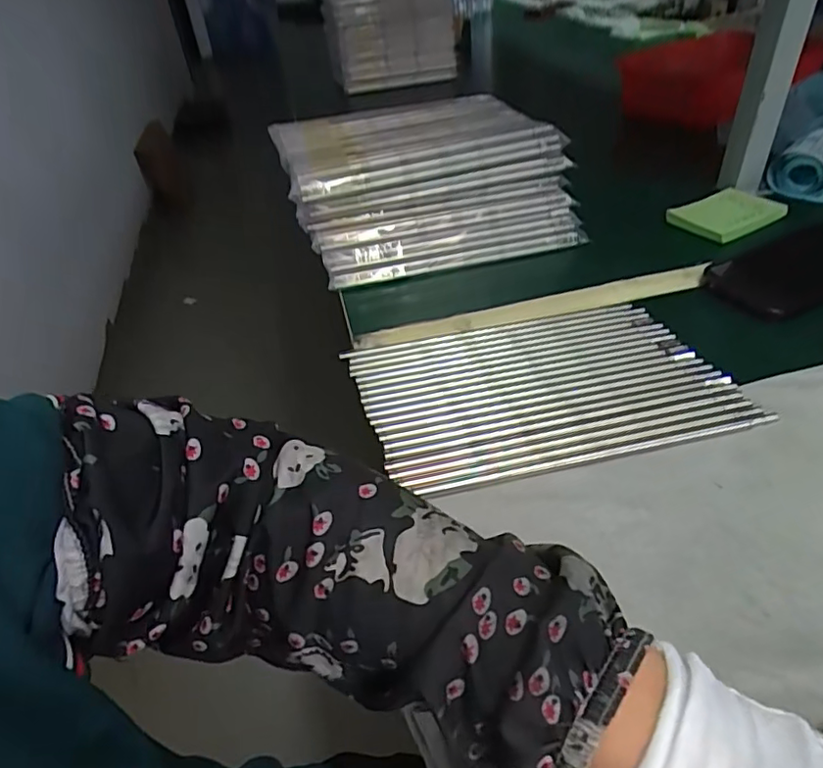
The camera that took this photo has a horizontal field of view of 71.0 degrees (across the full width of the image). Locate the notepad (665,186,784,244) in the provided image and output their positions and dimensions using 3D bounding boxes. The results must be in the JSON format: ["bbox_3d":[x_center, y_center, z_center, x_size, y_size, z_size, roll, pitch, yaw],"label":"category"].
[{"bbox_3d":[0.318,-0.173,0.585,0.112,0.008,0.072,-24,44,-22],"label":"notepad"}]

